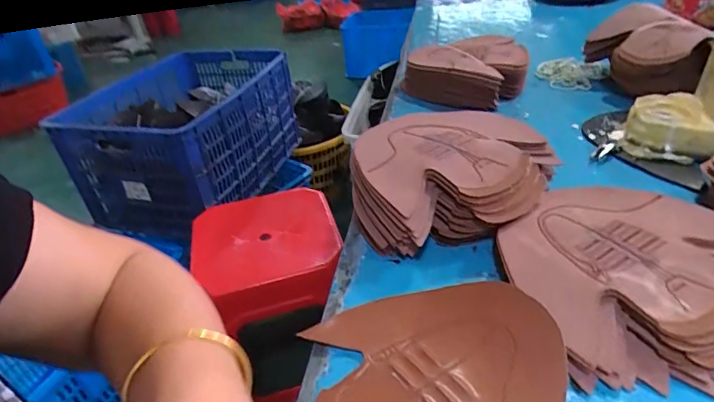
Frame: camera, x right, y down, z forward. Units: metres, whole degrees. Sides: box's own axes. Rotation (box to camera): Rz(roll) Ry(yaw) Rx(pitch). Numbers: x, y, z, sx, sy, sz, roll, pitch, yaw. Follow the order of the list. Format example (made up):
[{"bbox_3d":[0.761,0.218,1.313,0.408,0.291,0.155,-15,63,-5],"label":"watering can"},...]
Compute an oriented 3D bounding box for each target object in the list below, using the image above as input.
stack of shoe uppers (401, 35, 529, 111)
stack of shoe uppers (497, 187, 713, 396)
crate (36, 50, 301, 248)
[{"bbox_3d":[0.187,-0.219,0.754,0.206,0.070,0.220,-5,34,1],"label":"stack of shoe uppers"},{"bbox_3d":[0.210,0.055,0.358,0.191,0.039,0.175,-26,39,-27],"label":"stack of shoe uppers"},{"bbox_3d":[-0.488,-0.219,1.341,0.489,0.271,0.614,3,35,15],"label":"crate"}]

